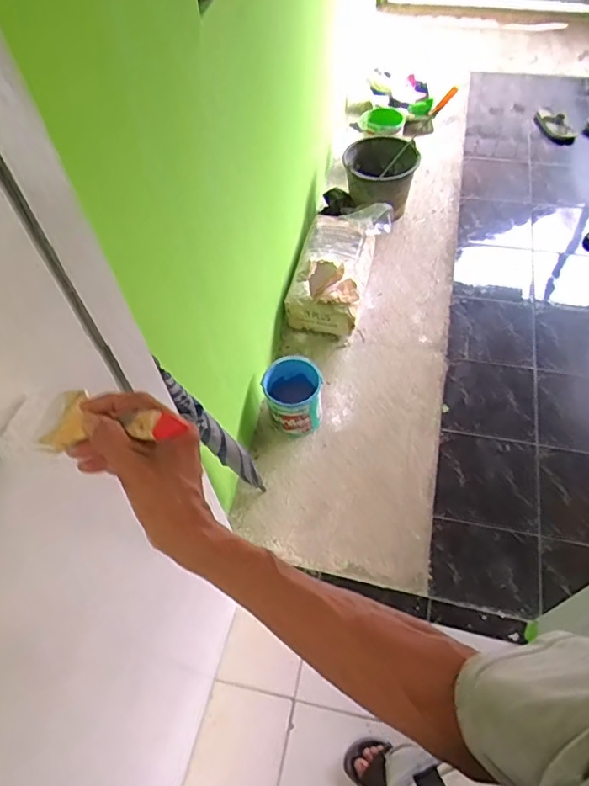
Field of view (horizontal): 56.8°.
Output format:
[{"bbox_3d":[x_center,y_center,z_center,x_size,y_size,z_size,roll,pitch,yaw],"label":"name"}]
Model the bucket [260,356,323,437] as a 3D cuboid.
[{"bbox_3d":[-0.002,0.012,1.760,0.182,0.168,0.205,-14,54,-7],"label":"bucket"}]

